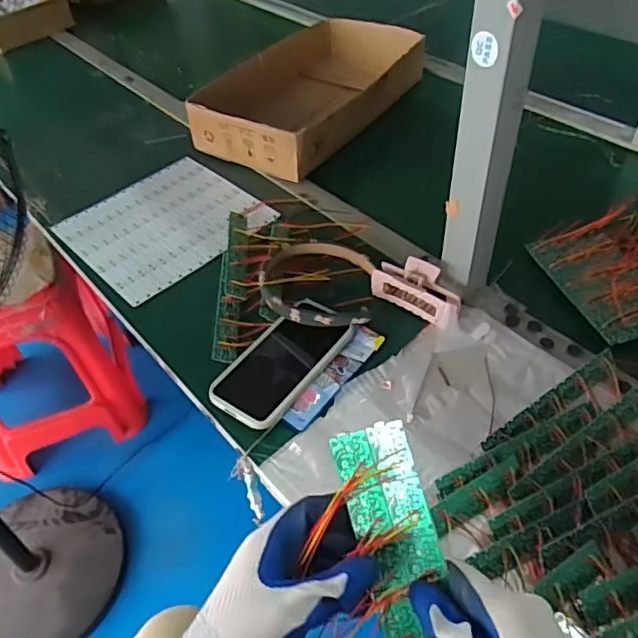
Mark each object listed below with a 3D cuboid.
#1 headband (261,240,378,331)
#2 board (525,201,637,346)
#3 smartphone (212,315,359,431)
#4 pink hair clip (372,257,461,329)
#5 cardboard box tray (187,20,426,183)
[{"bbox_3d":[-0.001,-0.040,0.678,0.128,0.039,0.137,-3,48,3],"label":"headband"},{"bbox_3d":[0.364,-0.062,0.674,0.172,0.029,0.181,-15,48,-8],"label":"board"},{"bbox_3d":[-0.042,0.048,0.615,0.085,0.016,0.154,25,55,25],"label":"smartphone"},{"bbox_3d":[0.112,-0.033,0.655,0.107,0.047,0.043,33,58,30],"label":"pink hair clip"},{"bbox_3d":[-0.004,-0.379,0.959,0.215,0.078,0.404,25,55,25],"label":"cardboard box tray"}]

